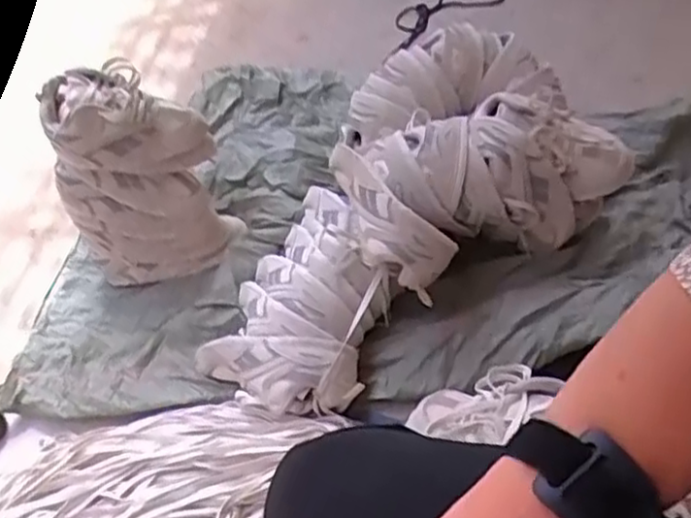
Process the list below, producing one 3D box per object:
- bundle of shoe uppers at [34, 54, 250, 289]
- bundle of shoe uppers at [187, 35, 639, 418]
[{"bbox_3d":[-0.302,-0.119,1.077,0.229,0.326,0.165,-22,51,-13],"label":"bundle of shoe uppers"},{"bbox_3d":[0.074,-0.094,1.000,0.671,0.218,0.373,-31,53,-19],"label":"bundle of shoe uppers"}]

